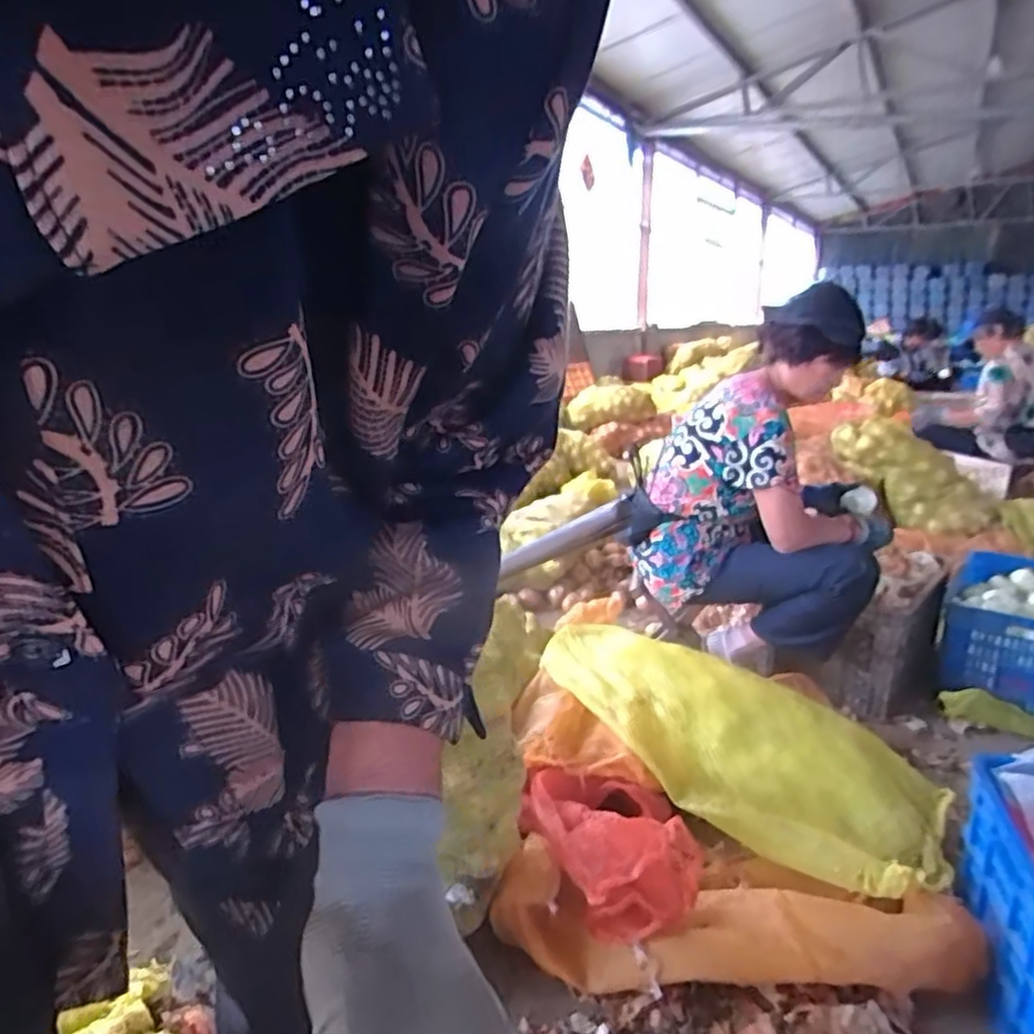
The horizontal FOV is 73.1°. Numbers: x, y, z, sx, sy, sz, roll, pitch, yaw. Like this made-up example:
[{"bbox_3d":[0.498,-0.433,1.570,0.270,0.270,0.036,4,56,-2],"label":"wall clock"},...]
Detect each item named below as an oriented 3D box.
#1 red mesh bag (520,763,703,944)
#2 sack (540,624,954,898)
[{"bbox_3d":[0.142,0.503,1.115,0.248,0.114,0.337,0,16,1],"label":"red mesh bag"},{"bbox_3d":[0.373,0.400,1.308,0.326,0.169,0.766,-14,20,-39],"label":"sack"}]

